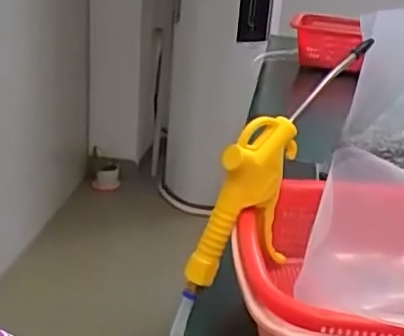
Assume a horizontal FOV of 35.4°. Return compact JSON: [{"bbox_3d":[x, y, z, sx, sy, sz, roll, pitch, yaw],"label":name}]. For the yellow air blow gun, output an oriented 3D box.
[{"bbox_3d":[0.061,0.004,0.497,0.112,0.227,0.025,29,4,-34],"label":"yellow air blow gun"}]

